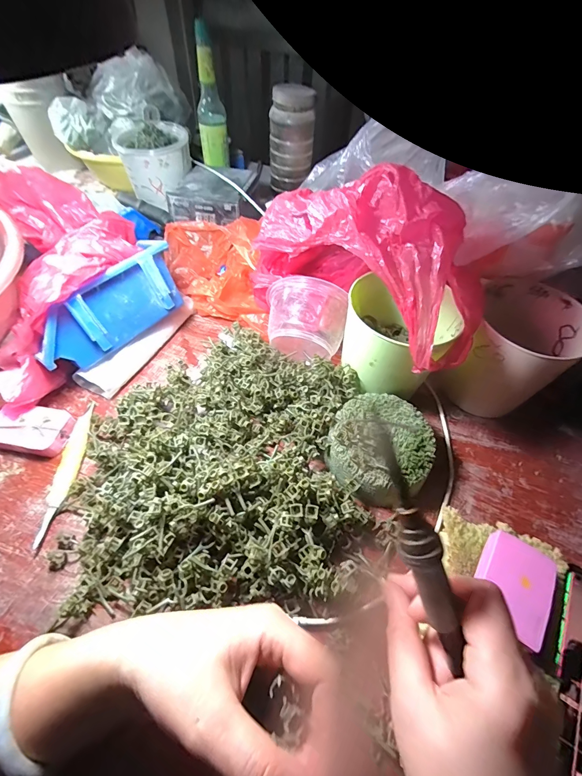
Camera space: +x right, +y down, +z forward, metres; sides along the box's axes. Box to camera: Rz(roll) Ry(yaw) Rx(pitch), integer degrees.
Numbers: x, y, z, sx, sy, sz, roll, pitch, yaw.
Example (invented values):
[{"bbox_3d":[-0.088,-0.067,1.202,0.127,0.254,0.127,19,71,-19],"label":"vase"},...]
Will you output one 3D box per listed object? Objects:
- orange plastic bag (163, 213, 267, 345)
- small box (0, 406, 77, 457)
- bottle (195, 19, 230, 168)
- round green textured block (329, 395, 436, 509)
[{"bbox_3d":[-0.104,-0.172,0.482,0.211,0.074,0.128,27,58,16],"label":"orange plastic bag"},{"bbox_3d":[-0.267,0.043,0.345,0.073,0.019,0.047,8,54,3],"label":"small box"},{"bbox_3d":[-0.141,-0.494,0.587,0.049,0.177,0.047,5,54,1],"label":"bottle"},{"bbox_3d":[0.088,0.062,0.341,0.099,0.053,0.110,32,59,19],"label":"round green textured block"}]

